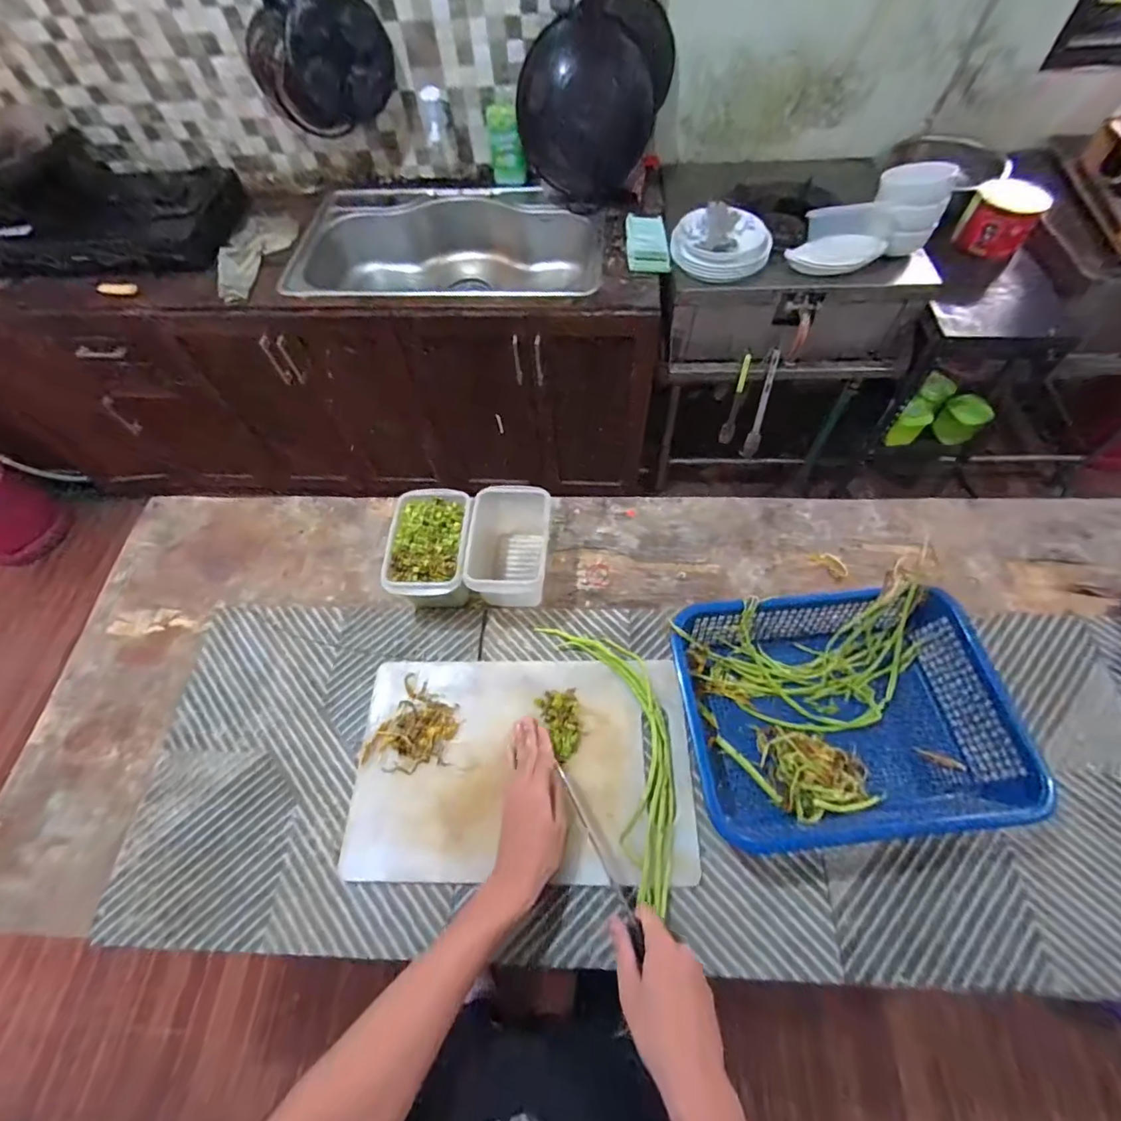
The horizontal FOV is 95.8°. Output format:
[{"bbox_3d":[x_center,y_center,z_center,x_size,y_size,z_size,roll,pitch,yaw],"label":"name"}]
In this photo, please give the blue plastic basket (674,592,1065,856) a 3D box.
[{"bbox_3d":[0.317,0.171,0.575,0.307,0.090,0.251,-7,59,0],"label":"blue plastic basket"}]

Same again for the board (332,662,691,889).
[{"bbox_3d":[-0.045,0.240,0.607,0.392,0.012,0.245,-1,59,4],"label":"board"}]

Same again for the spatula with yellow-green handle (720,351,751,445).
[{"bbox_3d":[0.462,-0.418,1.329,0.033,0.229,0.011,16,34,14],"label":"spatula with yellow-green handle"}]

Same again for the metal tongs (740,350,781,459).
[{"bbox_3d":[0.524,-0.397,1.320,0.041,0.288,0.032,11,39,11],"label":"metal tongs"}]

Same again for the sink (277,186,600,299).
[{"bbox_3d":[-0.296,-0.854,1.475,0.817,0.242,0.525,1,60,4],"label":"sink"}]

